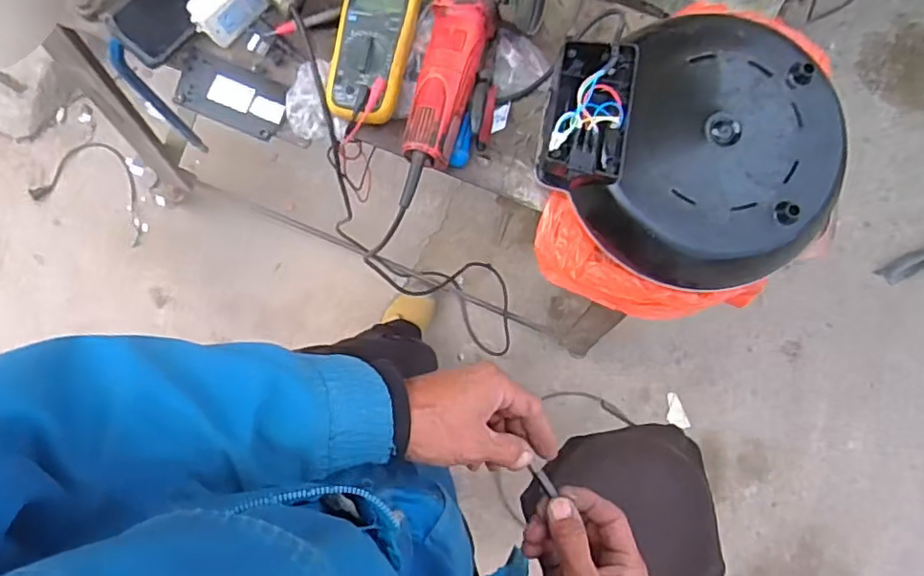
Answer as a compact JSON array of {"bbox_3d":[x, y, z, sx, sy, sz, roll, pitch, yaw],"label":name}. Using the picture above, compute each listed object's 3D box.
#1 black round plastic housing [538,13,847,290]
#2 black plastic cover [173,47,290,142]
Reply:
[{"bbox_3d":[0.247,-0.158,0.687,0.317,0.086,0.300,13,84,-2],"label":"black round plastic housing"},{"bbox_3d":[-0.273,-0.231,0.746,0.135,0.021,0.071,22,84,-1],"label":"black plastic cover"}]

